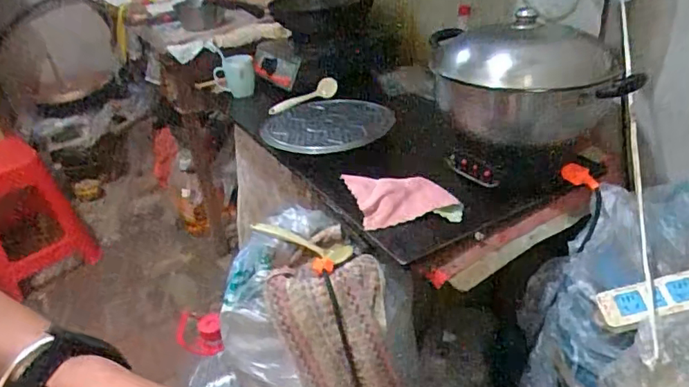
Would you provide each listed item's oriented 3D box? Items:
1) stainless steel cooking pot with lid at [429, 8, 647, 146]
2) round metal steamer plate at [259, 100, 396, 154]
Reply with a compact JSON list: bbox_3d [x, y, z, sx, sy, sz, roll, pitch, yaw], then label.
[{"bbox_3d":[0.320,-0.218,0.959,0.316,0.178,0.285,3,34,13],"label":"stainless steel cooking pot with lid"},{"bbox_3d":[-0.046,-0.154,1.206,0.308,0.035,0.237,-5,34,12],"label":"round metal steamer plate"}]

